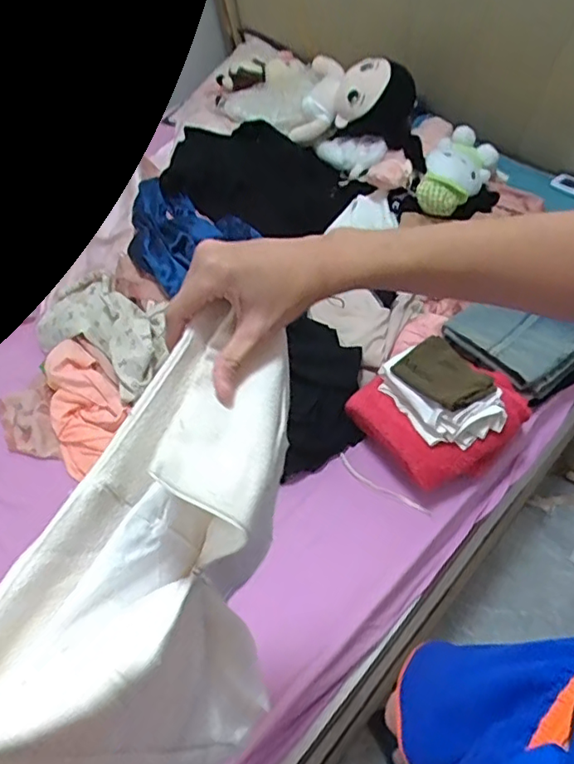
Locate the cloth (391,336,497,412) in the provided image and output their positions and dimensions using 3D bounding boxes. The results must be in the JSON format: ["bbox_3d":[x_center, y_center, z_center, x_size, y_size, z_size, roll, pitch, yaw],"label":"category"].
[{"bbox_3d":[0.263,-0.017,0.974,0.105,0.034,0.144,-29,56,-16],"label":"cloth"}]

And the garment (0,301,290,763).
[{"bbox_3d":[-0.075,0.150,0.396,0.103,0.234,0.314,20,57,19],"label":"garment"}]

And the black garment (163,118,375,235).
[{"bbox_3d":[-0.060,-0.534,1.495,0.511,0.170,0.199,16,56,17],"label":"black garment"}]

